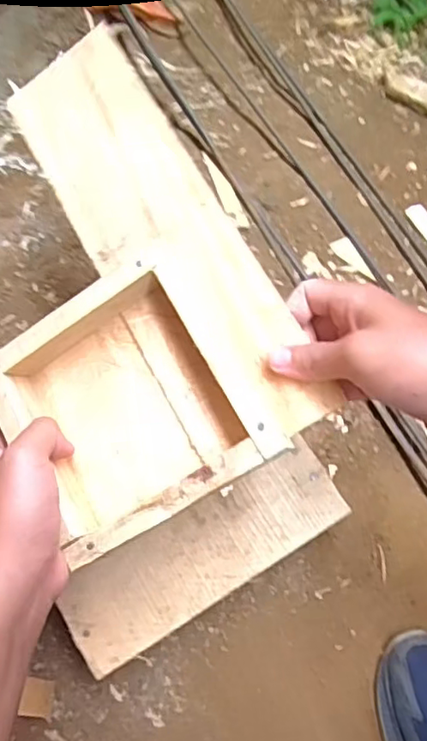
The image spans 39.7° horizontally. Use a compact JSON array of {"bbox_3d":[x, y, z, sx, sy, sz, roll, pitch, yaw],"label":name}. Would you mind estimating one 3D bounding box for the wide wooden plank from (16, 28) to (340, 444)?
[{"bbox_3d":[-0.038,-0.096,0.401,0.095,0.012,0.326,-34,73,10],"label":"wide wooden plank"}]

